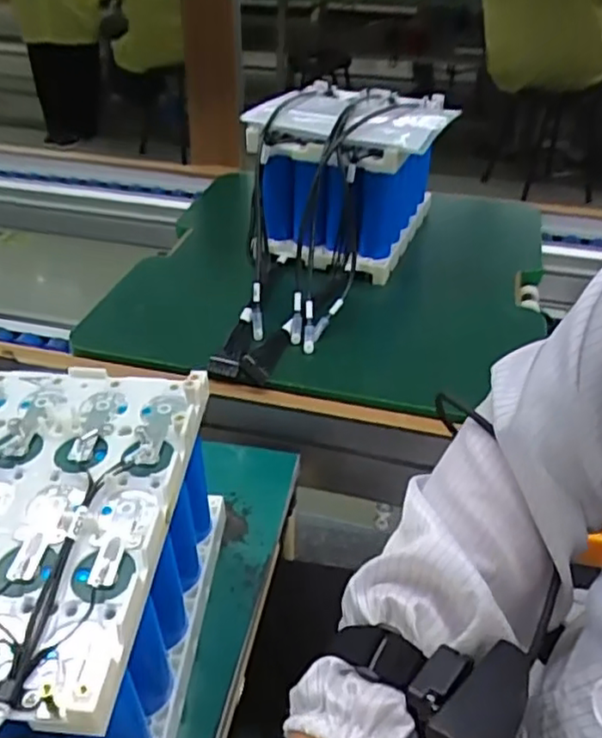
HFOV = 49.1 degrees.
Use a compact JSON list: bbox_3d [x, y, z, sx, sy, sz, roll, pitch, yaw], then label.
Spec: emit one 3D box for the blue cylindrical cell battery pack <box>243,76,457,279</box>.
[{"bbox_3d":[0.060,-0.244,0.837,0.198,0.167,0.257,15,40,18],"label":"blue cylindrical cell battery pack"}]

